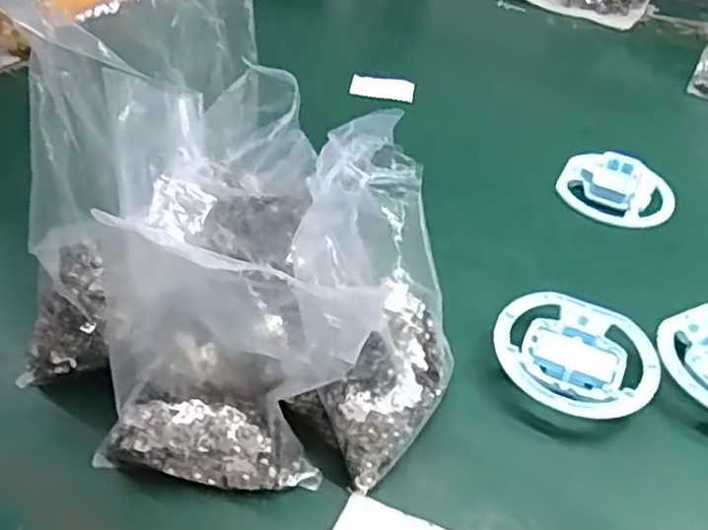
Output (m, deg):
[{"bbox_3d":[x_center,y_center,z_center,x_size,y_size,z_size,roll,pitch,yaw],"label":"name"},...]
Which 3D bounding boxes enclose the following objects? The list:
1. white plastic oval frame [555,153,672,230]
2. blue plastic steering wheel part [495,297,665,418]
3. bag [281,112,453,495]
[{"bbox_3d":[0.231,-0.067,0.626,0.095,0.027,0.072,29,48,24],"label":"white plastic oval frame"},{"bbox_3d":[0.145,0.063,0.469,0.103,0.021,0.094,3,43,-2],"label":"blue plastic steering wheel part"},{"bbox_3d":[0.014,0.016,0.395,0.101,0.152,0.119,32,49,26],"label":"bag"}]

